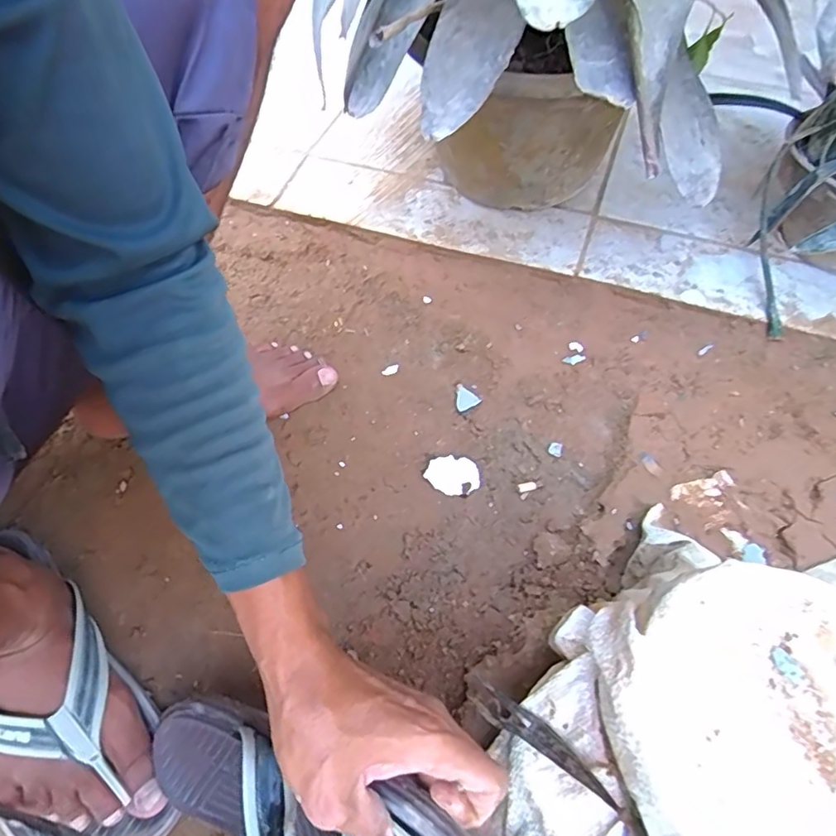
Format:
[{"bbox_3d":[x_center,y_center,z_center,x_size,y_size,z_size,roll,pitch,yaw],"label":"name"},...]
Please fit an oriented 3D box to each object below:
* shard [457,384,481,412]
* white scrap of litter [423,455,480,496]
[{"bbox_3d":[0.050,-0.024,0.606,0.025,0.004,0.029,-30,62,-17],"label":"shard"},{"bbox_3d":[0.034,0.057,0.550,0.053,0.018,0.035,-1,58,0],"label":"white scrap of litter"}]

